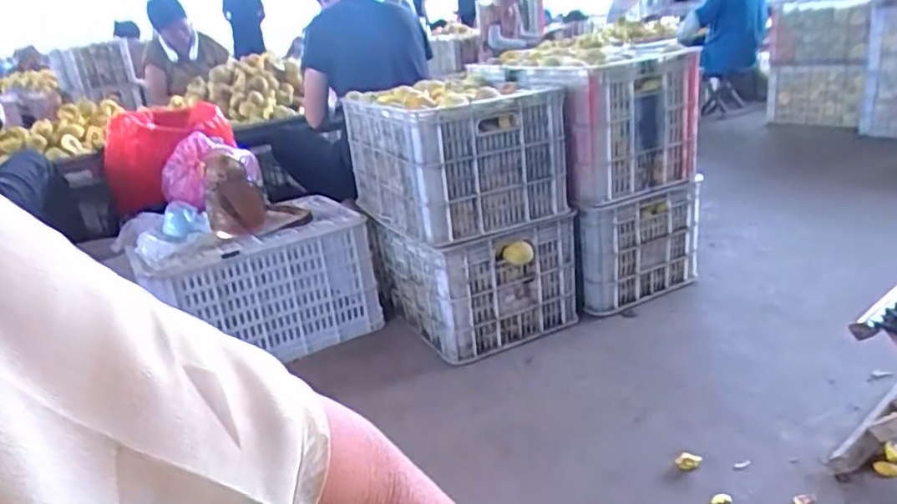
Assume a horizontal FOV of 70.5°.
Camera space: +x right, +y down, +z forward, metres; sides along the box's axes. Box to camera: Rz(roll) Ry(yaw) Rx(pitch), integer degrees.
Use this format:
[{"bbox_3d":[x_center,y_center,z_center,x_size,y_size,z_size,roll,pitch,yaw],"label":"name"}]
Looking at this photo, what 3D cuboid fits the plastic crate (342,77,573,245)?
[{"bbox_3d":[0.021,-0.226,1.410,0.381,0.286,0.445,-17,22,-25],"label":"plastic crate"}]

